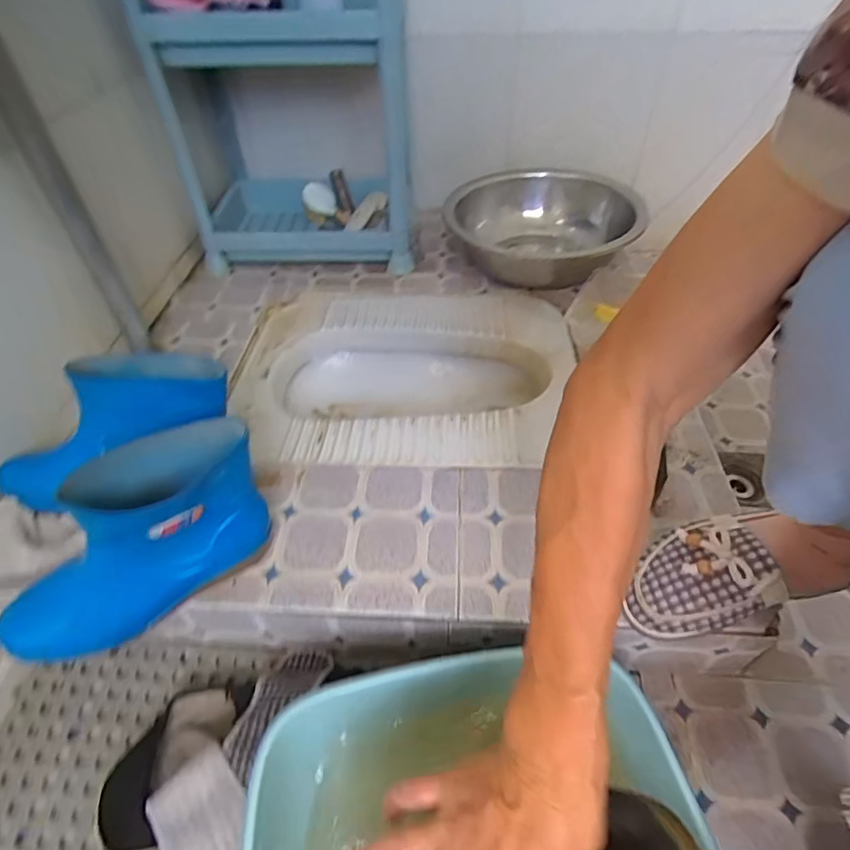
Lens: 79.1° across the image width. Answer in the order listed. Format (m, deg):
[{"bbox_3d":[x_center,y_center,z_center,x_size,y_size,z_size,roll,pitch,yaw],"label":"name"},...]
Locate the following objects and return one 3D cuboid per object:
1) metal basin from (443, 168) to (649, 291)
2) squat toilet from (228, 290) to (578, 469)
[{"bbox_3d":[0.209,-0.337,0.897,0.276,0.109,0.318,-11,49,-9],"label":"metal basin"},{"bbox_3d":[-0.036,-0.054,0.790,0.478,0.145,0.376,3,48,3],"label":"squat toilet"}]

